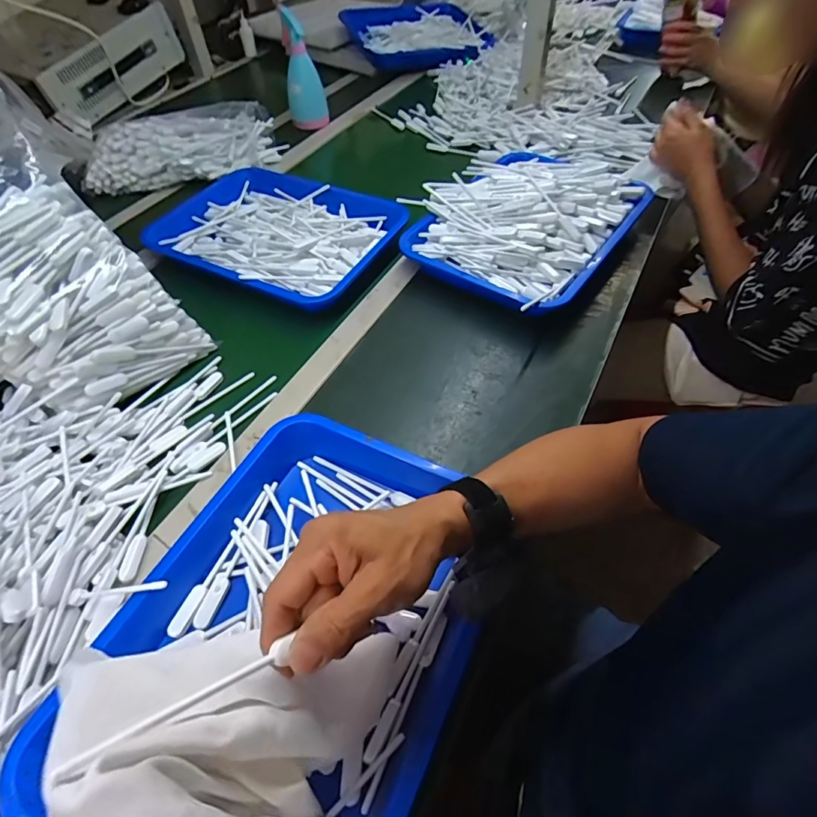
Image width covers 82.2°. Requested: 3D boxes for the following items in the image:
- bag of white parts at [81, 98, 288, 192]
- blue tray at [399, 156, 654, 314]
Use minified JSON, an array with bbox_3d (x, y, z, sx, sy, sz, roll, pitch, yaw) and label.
[{"bbox_3d":[-0.425,-0.498,0.888,0.364,0.085,0.138,-19,54,-12],"label":"bag of white parts"},{"bbox_3d":[0.184,-0.291,0.727,0.278,0.069,0.382,31,59,23],"label":"blue tray"}]

